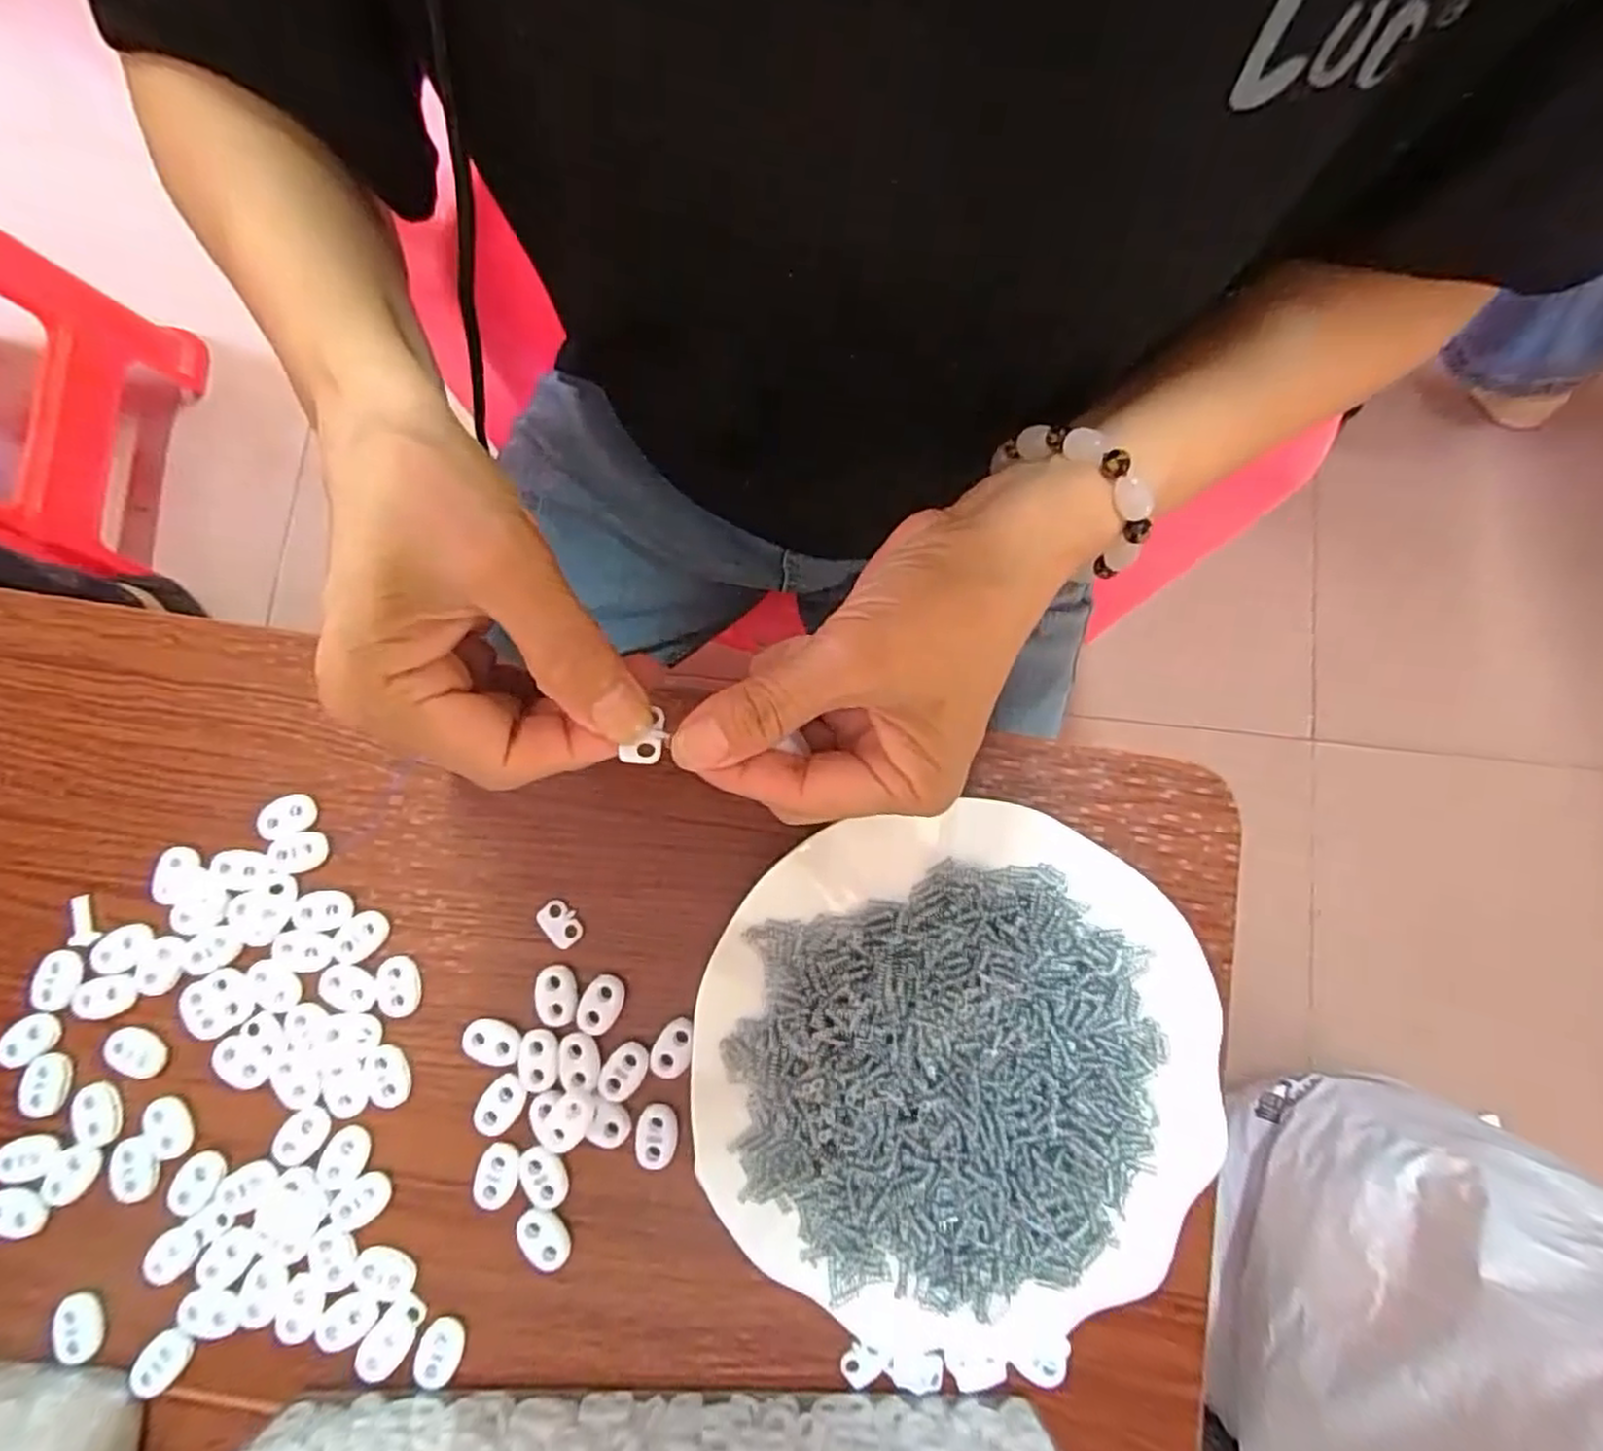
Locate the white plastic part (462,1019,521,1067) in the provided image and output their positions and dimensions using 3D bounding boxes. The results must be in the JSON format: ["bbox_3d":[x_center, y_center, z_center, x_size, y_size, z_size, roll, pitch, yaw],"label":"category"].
[{"bbox_3d":[-0.120,0.123,0.290,0.022,0.004,0.016,12,80,2],"label":"white plastic part"}]

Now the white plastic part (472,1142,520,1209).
[{"bbox_3d":[-0.116,0.170,0.281,0.015,0.004,0.023,10,80,1],"label":"white plastic part"}]

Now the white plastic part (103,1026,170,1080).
[{"bbox_3d":[-0.258,0.126,0.288,0.015,0.006,0.021,-36,82,-7],"label":"white plastic part"}]

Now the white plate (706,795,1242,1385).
[{"bbox_3d":[0.054,0.128,0.281,0.178,0.040,0.181,0,80,0],"label":"white plate"}]

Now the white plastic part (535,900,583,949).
[{"bbox_3d":[-0.097,0.079,0.296,0.014,0.004,0.020,-40,82,-7],"label":"white plastic part"}]

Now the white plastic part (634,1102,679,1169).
[{"bbox_3d":[-0.056,0.157,0.286,0.016,0.006,0.022,5,80,0],"label":"white plastic part"}]

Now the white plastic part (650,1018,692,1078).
[{"bbox_3d":[-0.049,0.125,0.289,0.013,0.006,0.023,29,81,5],"label":"white plastic part"}]

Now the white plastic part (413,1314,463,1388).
[{"bbox_3d":[-0.133,0.231,0.274,0.015,0.004,0.022,20,80,3],"label":"white plastic part"}]

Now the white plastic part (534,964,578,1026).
[{"bbox_3d":[-0.096,0.106,0.292,0.016,0.004,0.023,-17,80,-3],"label":"white plastic part"}]

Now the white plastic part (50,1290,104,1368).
[{"bbox_3d":[-0.268,0.223,0.275,0.015,0.004,0.023,-13,80,-3],"label":"white plastic part"}]

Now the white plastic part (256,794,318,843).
[{"bbox_3d":[-0.208,0.037,0.302,0.021,0.006,0.016,-20,80,-4],"label":"white plastic part"}]

